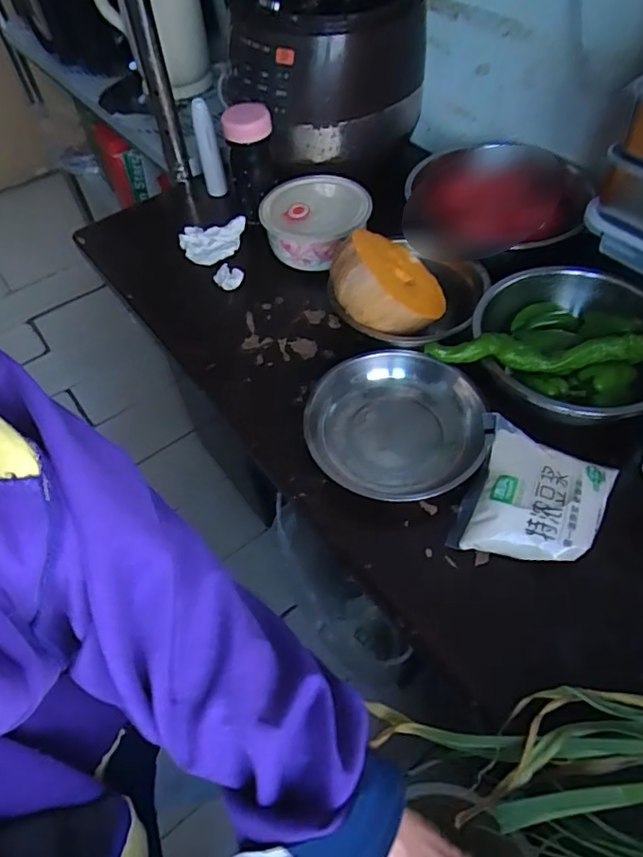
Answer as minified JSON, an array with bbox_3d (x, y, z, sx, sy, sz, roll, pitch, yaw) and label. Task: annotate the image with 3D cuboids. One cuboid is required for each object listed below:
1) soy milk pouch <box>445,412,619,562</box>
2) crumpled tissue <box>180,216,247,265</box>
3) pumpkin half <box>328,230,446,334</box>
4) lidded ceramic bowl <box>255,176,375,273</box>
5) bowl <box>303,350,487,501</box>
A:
[{"bbox_3d":[0.207,0.069,0.529,0.132,0.051,0.129,18,57,15],"label":"soy milk pouch"},{"bbox_3d":[-0.164,-0.276,0.819,0.091,0.044,0.072,6,55,7],"label":"crumpled tissue"},{"bbox_3d":[0.080,-0.171,0.668,0.138,0.065,0.135,53,42,5],"label":"pumpkin half"},{"bbox_3d":[-0.004,-0.287,0.789,0.146,0.094,0.152,-1,54,2],"label":"lidded ceramic bowl"},{"bbox_3d":[0.078,-0.010,0.599,0.182,0.051,0.180,-1,54,2],"label":"bowl"}]

